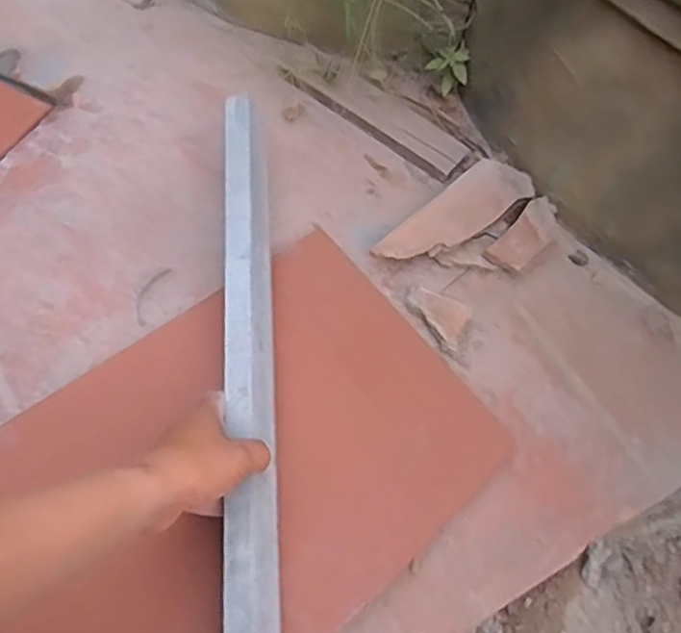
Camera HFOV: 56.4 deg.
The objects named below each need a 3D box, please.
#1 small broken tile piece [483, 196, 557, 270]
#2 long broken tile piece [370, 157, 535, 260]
[{"bbox_3d":[0.211,-0.091,0.721,0.044,0.013,0.111,45,61,-1],"label":"small broken tile piece"},{"bbox_3d":[0.128,-0.119,0.712,0.205,0.023,0.064,-33,69,-20],"label":"long broken tile piece"}]

